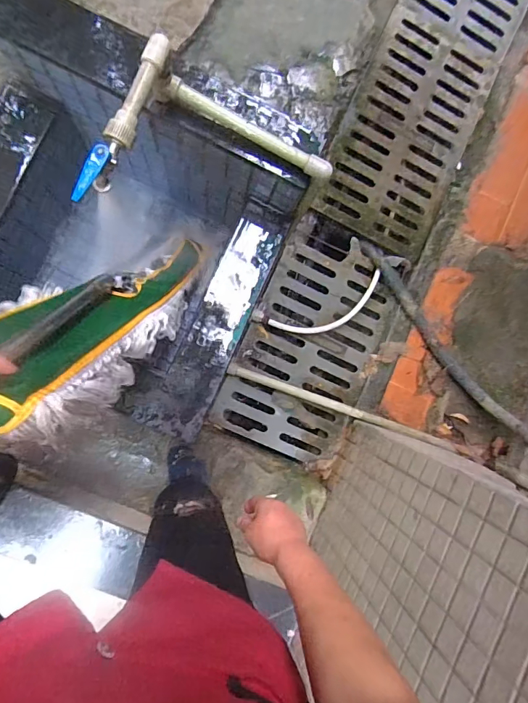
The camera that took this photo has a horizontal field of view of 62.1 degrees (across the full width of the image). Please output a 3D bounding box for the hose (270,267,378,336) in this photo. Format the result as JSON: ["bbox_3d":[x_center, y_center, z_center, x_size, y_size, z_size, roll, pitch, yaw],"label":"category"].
[{"bbox_3d":[0.194,-0.115,1.283,0.350,0.023,0.103,-25,105,-3],"label":"hose"}]

